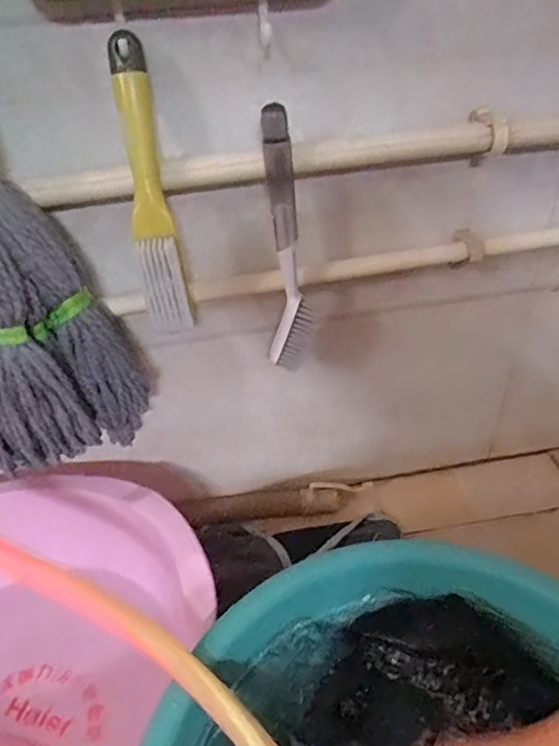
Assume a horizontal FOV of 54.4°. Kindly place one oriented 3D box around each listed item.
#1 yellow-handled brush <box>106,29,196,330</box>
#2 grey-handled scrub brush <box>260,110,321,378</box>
[{"bbox_3d":[-0.102,-0.140,0.429,0.034,0.219,0.030,-8,20,-4],"label":"yellow-handled brush"},{"bbox_3d":[0.008,-0.107,0.485,0.040,0.233,0.031,-4,40,0],"label":"grey-handled scrub brush"}]

